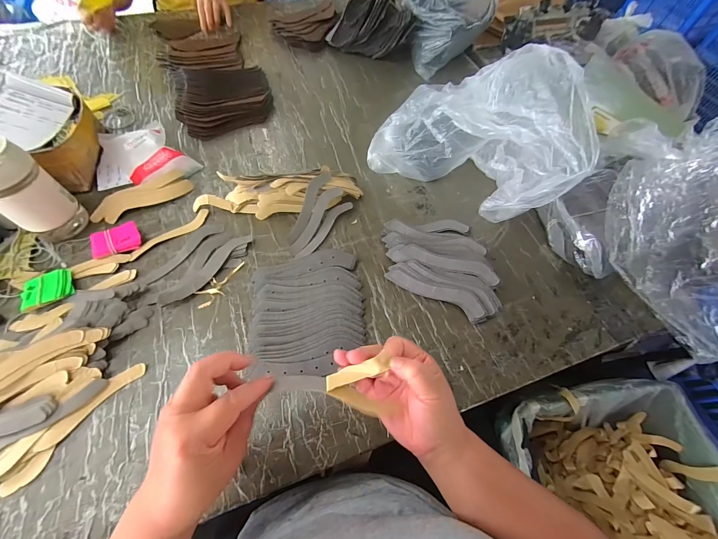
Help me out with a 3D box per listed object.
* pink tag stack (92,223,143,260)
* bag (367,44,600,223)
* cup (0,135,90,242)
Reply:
[{"bbox_3d":[-0.404,-0.047,0.504,0.070,0.026,0.043,-26,65,-16],"label":"pink tag stack"},{"bbox_3d":[0.216,-0.268,0.554,0.352,0.210,0.251,30,64,13],"label":"bag"},{"bbox_3d":[-0.505,-0.115,0.460,0.064,0.158,0.079,29,63,13],"label":"cup"}]

